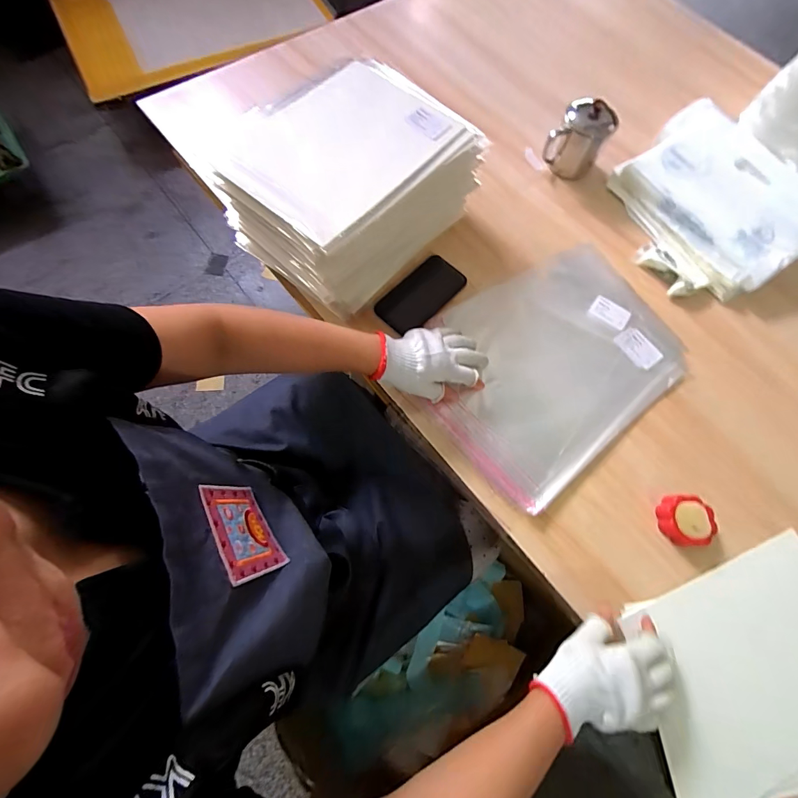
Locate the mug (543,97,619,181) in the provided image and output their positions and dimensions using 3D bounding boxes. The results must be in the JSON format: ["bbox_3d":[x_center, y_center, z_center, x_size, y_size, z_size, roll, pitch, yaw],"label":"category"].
[{"bbox_3d":[0.319,-0.463,0.696,0.096,0.100,0.077,25,71,5],"label":"mug"}]

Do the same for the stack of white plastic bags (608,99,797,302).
[{"bbox_3d":[0.524,-0.339,0.668,0.283,0.065,0.323,-31,75,-13],"label":"stack of white plastic bags"}]

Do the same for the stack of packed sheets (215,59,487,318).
[{"bbox_3d":[-0.074,-0.324,0.598,0.264,0.165,0.326,40,73,10],"label":"stack of packed sheets"}]

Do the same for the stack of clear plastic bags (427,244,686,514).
[{"bbox_3d":[0.232,-0.061,0.593,0.381,0.020,0.290,-37,77,-11],"label":"stack of clear plastic bags"}]

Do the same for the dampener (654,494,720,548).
[{"bbox_3d":[0.381,0.161,0.517,0.062,0.032,0.063,1,70,-3],"label":"dampener"}]

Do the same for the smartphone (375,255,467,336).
[{"bbox_3d":[0.035,-0.168,0.629,0.076,0.009,0.147,43,74,11],"label":"smartphone"}]

